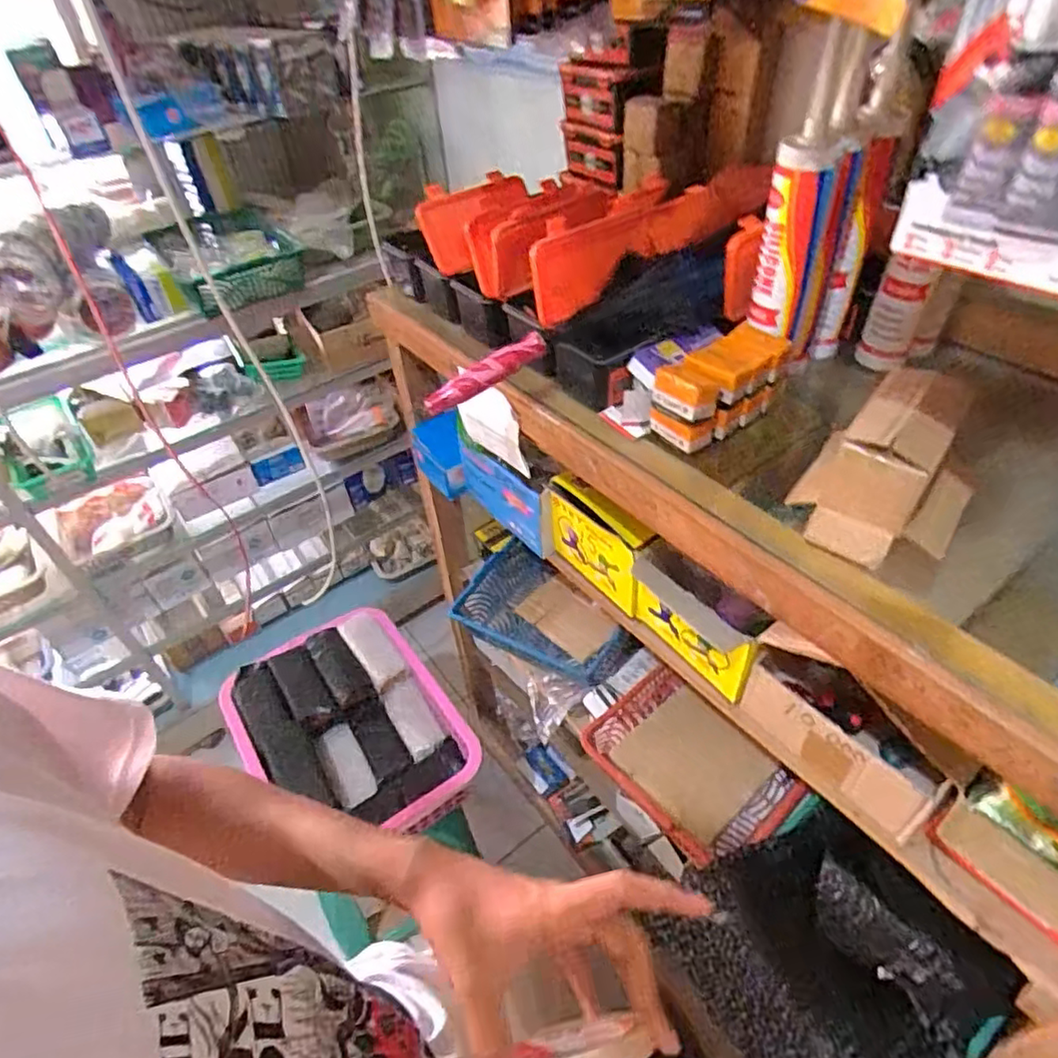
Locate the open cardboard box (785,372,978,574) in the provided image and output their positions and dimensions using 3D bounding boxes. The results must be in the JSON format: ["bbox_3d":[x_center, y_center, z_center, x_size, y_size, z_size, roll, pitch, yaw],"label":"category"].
[{"bbox_3d":[0.274,-0.050,0.476,0.110,0.082,0.146,27,53,28],"label":"open cardboard box"}]

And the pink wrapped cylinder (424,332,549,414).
[{"bbox_3d":[-0.039,-0.139,0.571,0.119,0.029,0.026,-33,50,-8],"label":"pink wrapped cylinder"}]

